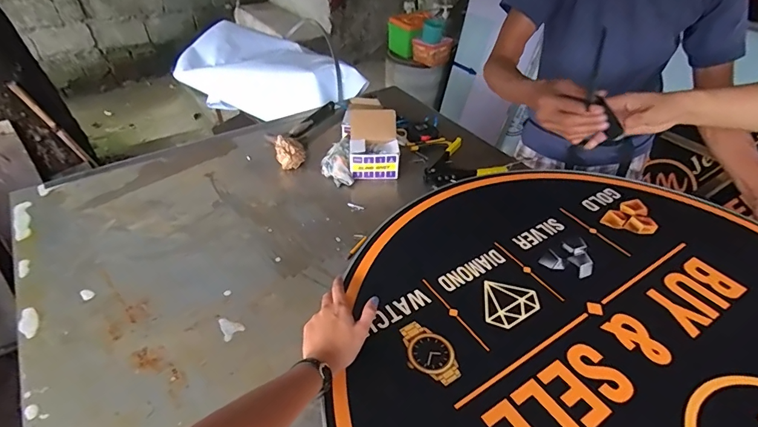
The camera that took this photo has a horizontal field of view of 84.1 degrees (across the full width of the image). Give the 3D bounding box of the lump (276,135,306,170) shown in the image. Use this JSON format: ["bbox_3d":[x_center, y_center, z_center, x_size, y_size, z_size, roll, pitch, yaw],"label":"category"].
[{"bbox_3d":[-0.246,-0.167,1.173,0.078,0.083,0.064,-7,41,-9],"label":"lump"}]

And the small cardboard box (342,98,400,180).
[{"bbox_3d":[-0.023,-0.197,1.175,0.140,0.147,0.195,-6,41,-7],"label":"small cardboard box"}]

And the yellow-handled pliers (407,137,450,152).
[{"bbox_3d":[0.149,-0.208,1.252,0.127,0.008,0.041,-10,55,-6],"label":"yellow-handled pliers"}]

